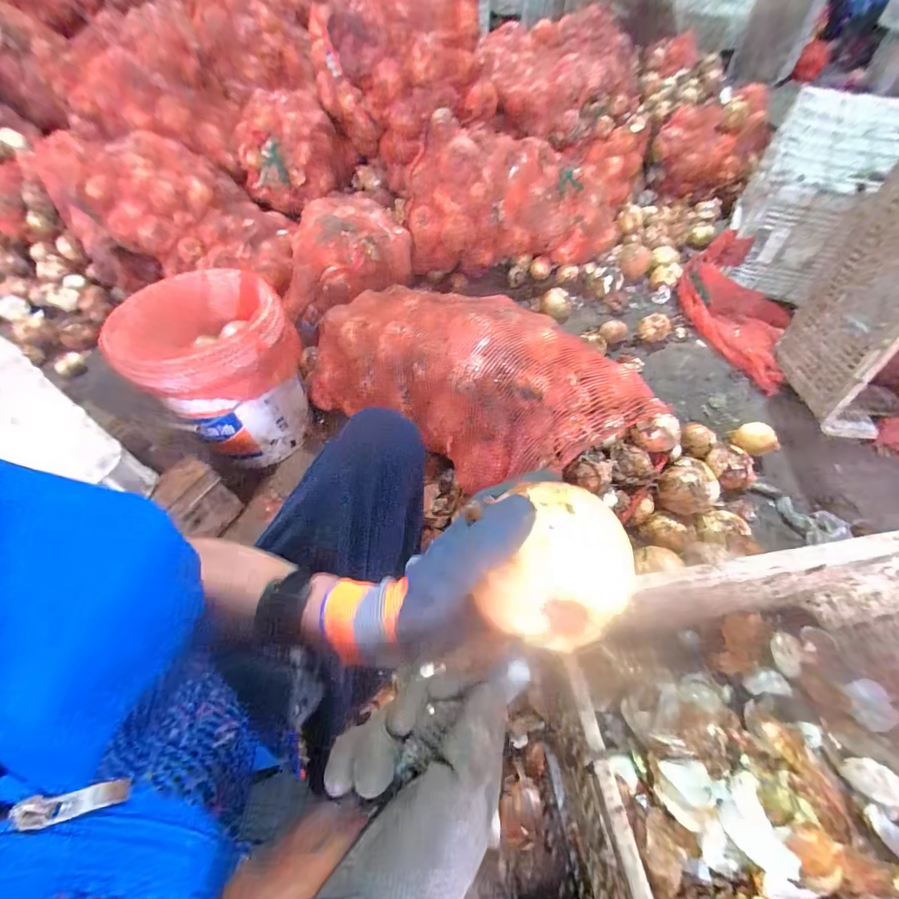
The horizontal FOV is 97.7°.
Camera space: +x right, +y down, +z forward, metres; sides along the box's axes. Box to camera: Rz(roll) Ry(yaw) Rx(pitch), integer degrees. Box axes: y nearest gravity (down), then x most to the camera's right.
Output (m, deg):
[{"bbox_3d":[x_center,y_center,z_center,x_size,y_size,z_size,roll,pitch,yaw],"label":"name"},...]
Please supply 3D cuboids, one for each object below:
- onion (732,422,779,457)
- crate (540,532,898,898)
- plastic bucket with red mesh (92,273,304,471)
[{"bbox_3d":[0.663,-0.019,0.860,0.068,0.062,0.067,-1,54,1],"label":"onion"},{"bbox_3d":[0.386,0.348,0.467,0.509,0.305,0.351,-7,54,-4],"label":"crate"},{"bbox_3d":[-0.451,-0.164,0.836,0.269,0.320,0.289,-3,54,4],"label":"plastic bucket with red mesh"}]

